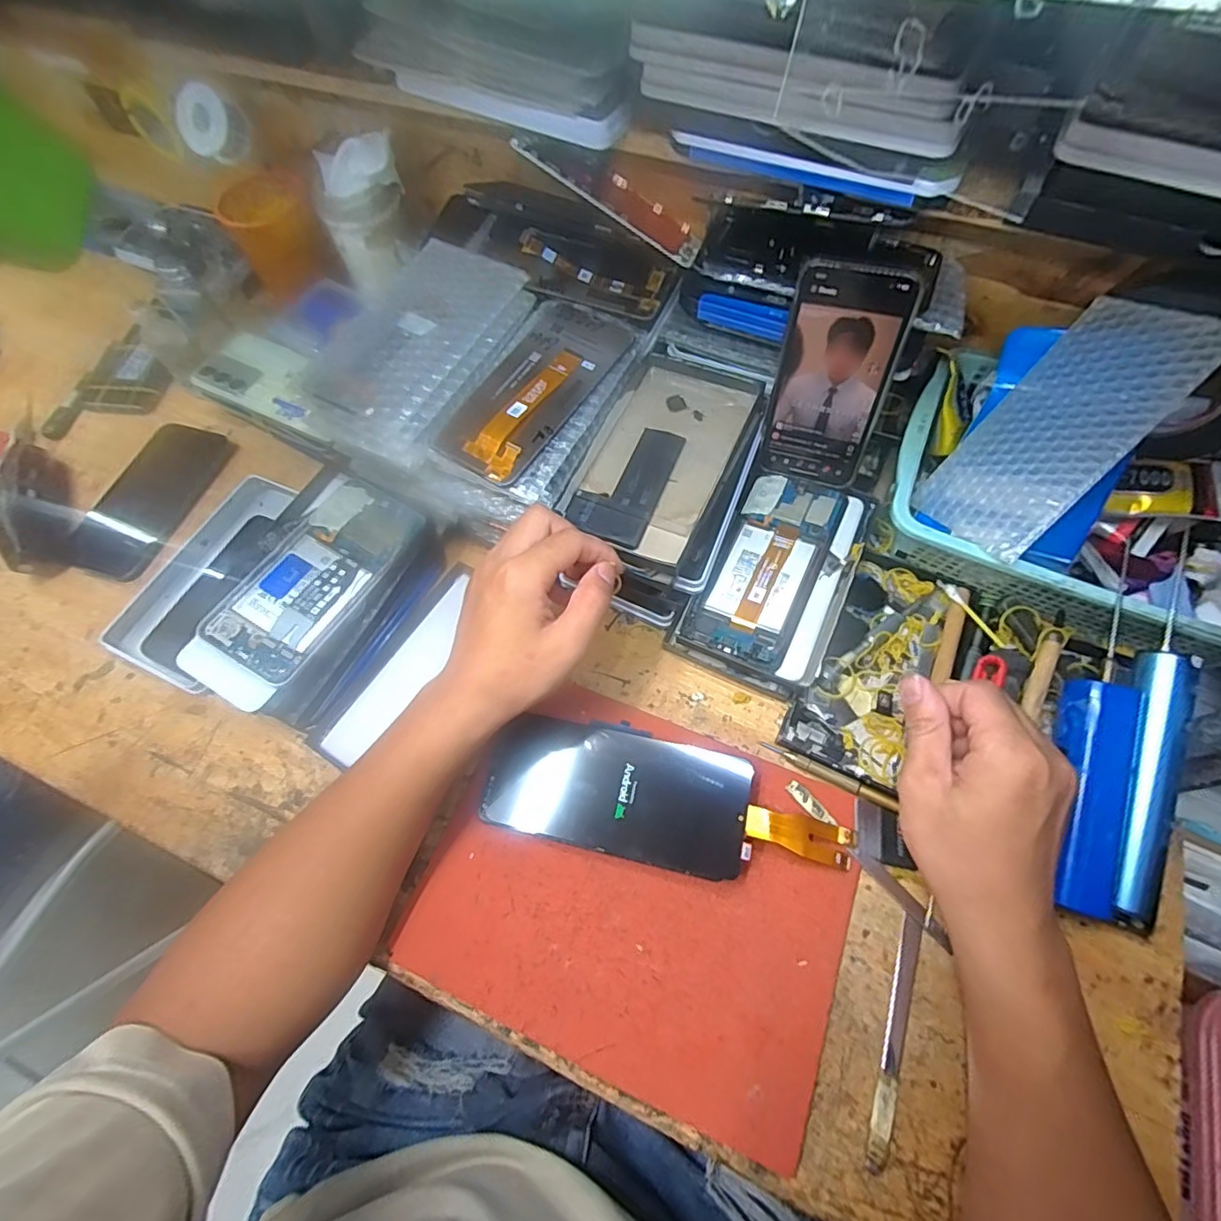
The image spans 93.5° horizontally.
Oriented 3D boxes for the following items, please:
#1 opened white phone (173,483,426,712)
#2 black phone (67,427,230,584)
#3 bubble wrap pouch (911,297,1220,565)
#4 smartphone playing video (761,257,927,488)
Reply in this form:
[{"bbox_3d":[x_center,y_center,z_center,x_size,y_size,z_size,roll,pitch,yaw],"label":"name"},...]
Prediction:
[{"bbox_3d":[-0.221,-0.018,0.420,0.076,0.010,0.182,32,65,0],"label":"opened white phone"},{"bbox_3d":[-0.421,-0.105,0.527,0.091,0.011,0.164,12,65,8],"label":"black phone"},{"bbox_3d":[0.288,-0.117,0.373,0.168,0.004,0.086,-52,43,19],"label":"bubble wrap pouch"},{"bbox_3d":[0.158,-0.162,0.413,0.076,0.150,0.006,18,45,14],"label":"smartphone playing video"}]

